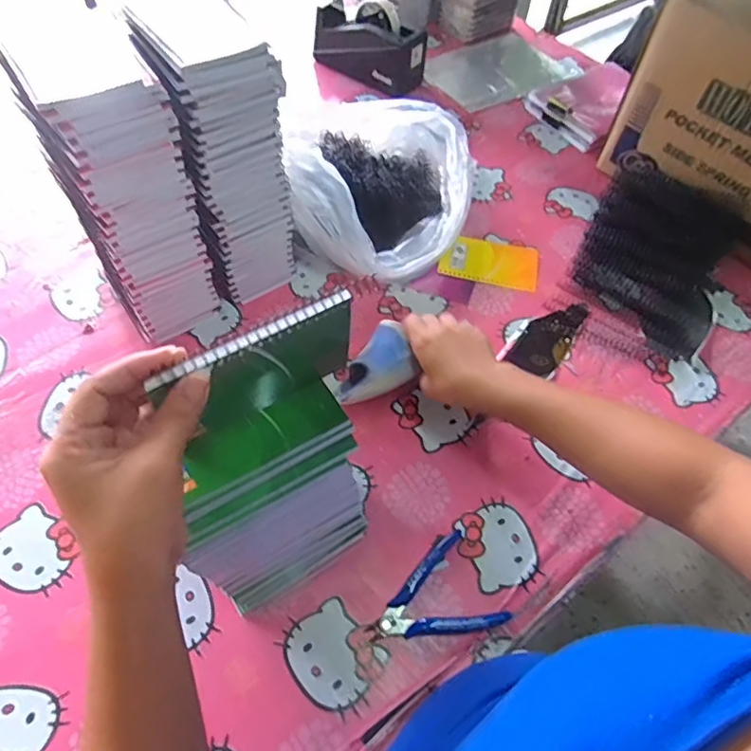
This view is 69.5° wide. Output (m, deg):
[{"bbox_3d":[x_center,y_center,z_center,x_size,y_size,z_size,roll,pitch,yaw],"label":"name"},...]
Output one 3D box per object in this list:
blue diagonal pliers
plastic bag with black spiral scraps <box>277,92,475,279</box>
[{"bbox_3d":[0.047,0.196,0.482,0.112,0.019,0.086,-17,60,-14],"label":"blue diagonal pliers"},{"bbox_3d":[0.004,-0.278,0.730,0.259,0.128,0.323,2,57,-2],"label":"plastic bag with black spiral scraps"}]

